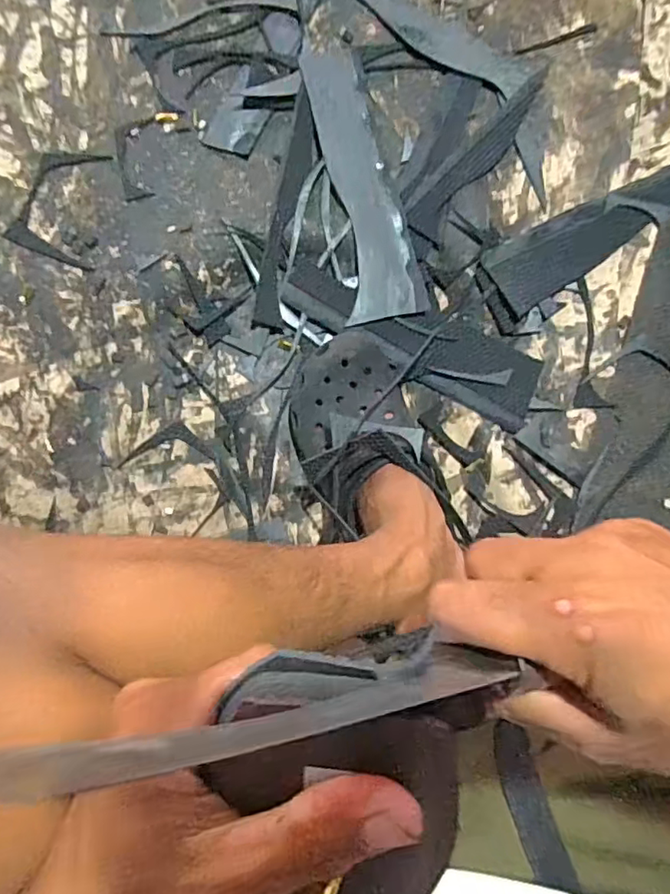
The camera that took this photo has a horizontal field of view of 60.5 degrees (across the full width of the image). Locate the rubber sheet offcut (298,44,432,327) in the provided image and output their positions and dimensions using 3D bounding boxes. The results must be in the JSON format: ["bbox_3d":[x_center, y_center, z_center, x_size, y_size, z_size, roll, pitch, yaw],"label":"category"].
[{"bbox_3d":[0.028,-0.257,0.548,0.073,0.015,0.269,-11,87,-1],"label":"rubber sheet offcut"}]

